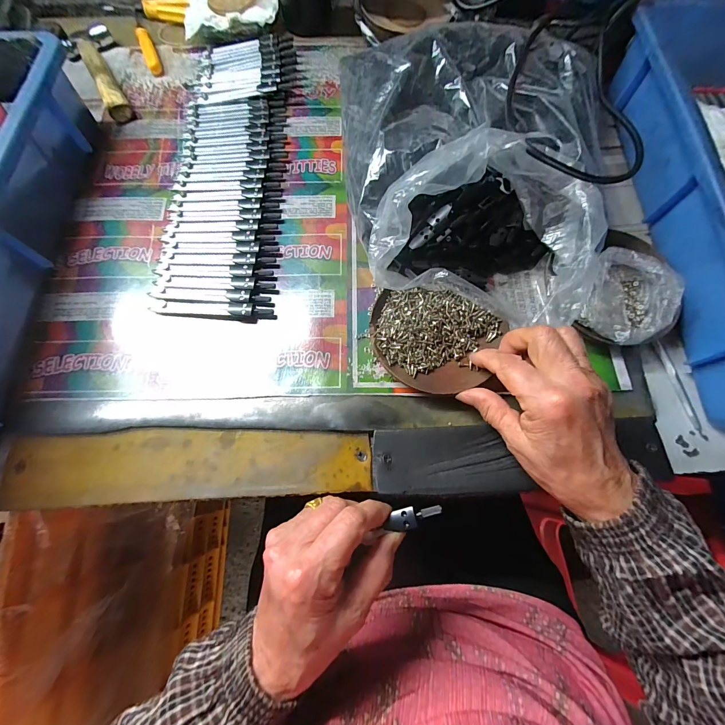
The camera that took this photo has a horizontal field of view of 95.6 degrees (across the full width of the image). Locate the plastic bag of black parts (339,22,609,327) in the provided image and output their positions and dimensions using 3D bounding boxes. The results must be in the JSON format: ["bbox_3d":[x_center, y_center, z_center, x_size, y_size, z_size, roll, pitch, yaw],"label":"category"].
[{"bbox_3d":[0.110,-0.177,0.301,0.262,0.083,0.279,2,73,1],"label":"plastic bag of black parts"}]

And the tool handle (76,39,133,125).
[{"bbox_3d":[-0.307,-0.337,0.390,0.023,0.019,0.136,-29,75,-8],"label":"tool handle"}]

